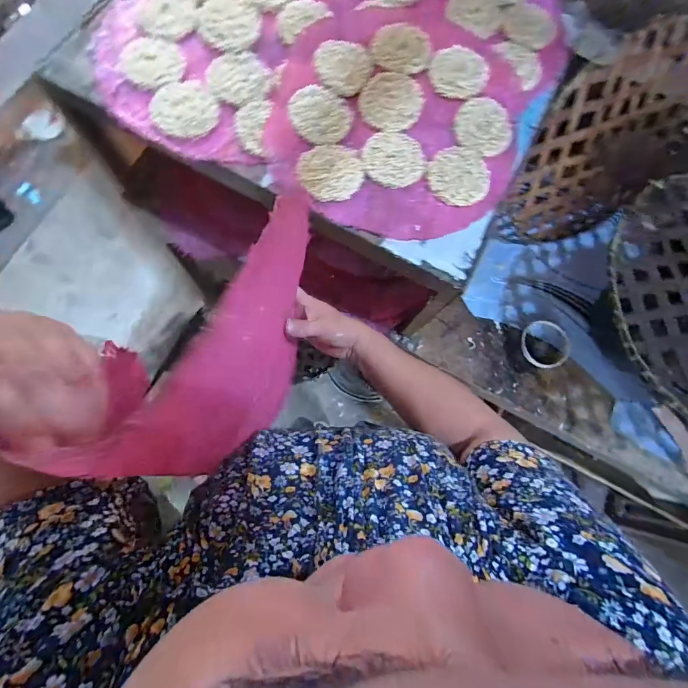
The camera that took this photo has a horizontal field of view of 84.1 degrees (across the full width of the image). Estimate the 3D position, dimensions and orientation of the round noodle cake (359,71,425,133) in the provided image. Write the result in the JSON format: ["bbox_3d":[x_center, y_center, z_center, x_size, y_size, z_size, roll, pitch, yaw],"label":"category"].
[{"bbox_3d":[0.063,-0.320,0.504,0.081,0.006,0.078,0,90,4],"label":"round noodle cake"}]

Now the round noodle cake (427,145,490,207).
[{"bbox_3d":[0.148,-0.219,0.490,0.077,0.007,0.080,0,73,1],"label":"round noodle cake"}]

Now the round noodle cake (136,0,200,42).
[{"bbox_3d":[-0.231,-0.437,0.510,0.079,0.006,0.080,0,73,1],"label":"round noodle cake"}]

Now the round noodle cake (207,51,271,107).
[{"bbox_3d":[-0.136,-0.344,0.494,0.075,0.011,0.080,0,73,1],"label":"round noodle cake"}]

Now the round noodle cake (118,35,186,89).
[{"bbox_3d":[-0.247,-0.362,0.489,0.073,0.011,0.081,-35,76,-9],"label":"round noodle cake"}]

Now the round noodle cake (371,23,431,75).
[{"bbox_3d":[0.077,-0.395,0.512,0.077,0.023,0.066,-1,73,1],"label":"round noodle cake"}]

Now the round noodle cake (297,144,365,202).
[{"bbox_3d":[-0.017,-0.217,0.475,0.078,0.007,0.074,0,73,1],"label":"round noodle cake"}]

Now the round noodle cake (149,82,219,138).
[{"bbox_3d":[-0.198,-0.291,0.471,0.075,0.011,0.078,0,73,1],"label":"round noodle cake"}]

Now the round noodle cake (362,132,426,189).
[{"bbox_3d":[0.063,-0.239,0.489,0.078,0.011,0.079,0,73,1],"label":"round noodle cake"}]

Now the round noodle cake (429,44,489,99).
[{"bbox_3d":[0.157,-0.369,0.516,0.075,0.023,0.078,28,76,9],"label":"round noodle cake"}]

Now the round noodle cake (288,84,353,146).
[{"bbox_3d":[-0.029,-0.297,0.489,0.075,0.011,0.081,0,73,1],"label":"round noodle cake"}]

